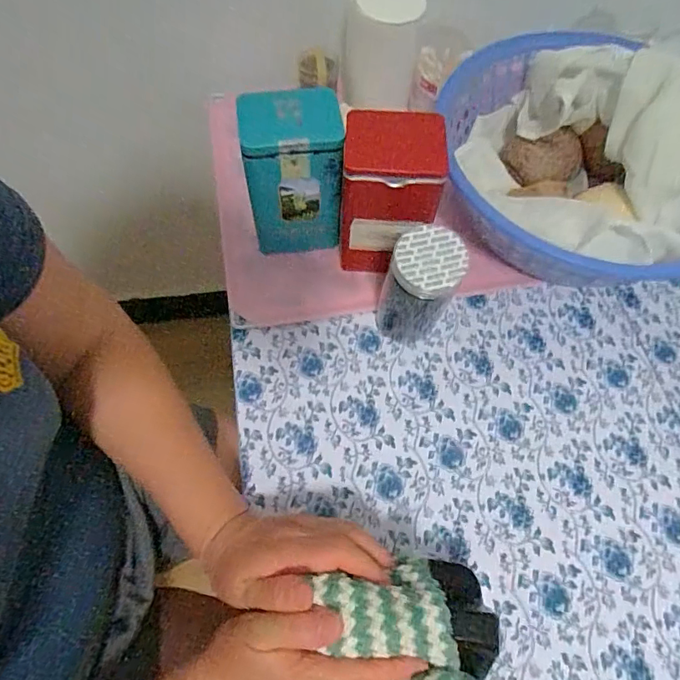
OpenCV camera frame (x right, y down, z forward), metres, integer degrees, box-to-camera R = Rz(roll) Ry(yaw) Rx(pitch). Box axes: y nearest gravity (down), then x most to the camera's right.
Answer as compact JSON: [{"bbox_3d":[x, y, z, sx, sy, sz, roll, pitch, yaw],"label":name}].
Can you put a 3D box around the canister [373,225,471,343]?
[{"bbox_3d":[0.065,-0.043,0.407,0.060,0.117,0.056,1,64,-1],"label":"canister"}]

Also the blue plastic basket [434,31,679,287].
[{"bbox_3d":[0.252,-0.175,0.458,0.296,0.117,0.278,7,64,2],"label":"blue plastic basket"}]

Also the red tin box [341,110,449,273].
[{"bbox_3d":[0.042,-0.129,0.438,0.082,0.143,0.076,3,64,-1],"label":"red tin box"}]

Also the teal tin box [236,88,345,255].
[{"bbox_3d":[-0.043,-0.149,0.443,0.083,0.151,0.062,-4,64,-4],"label":"teal tin box"}]

